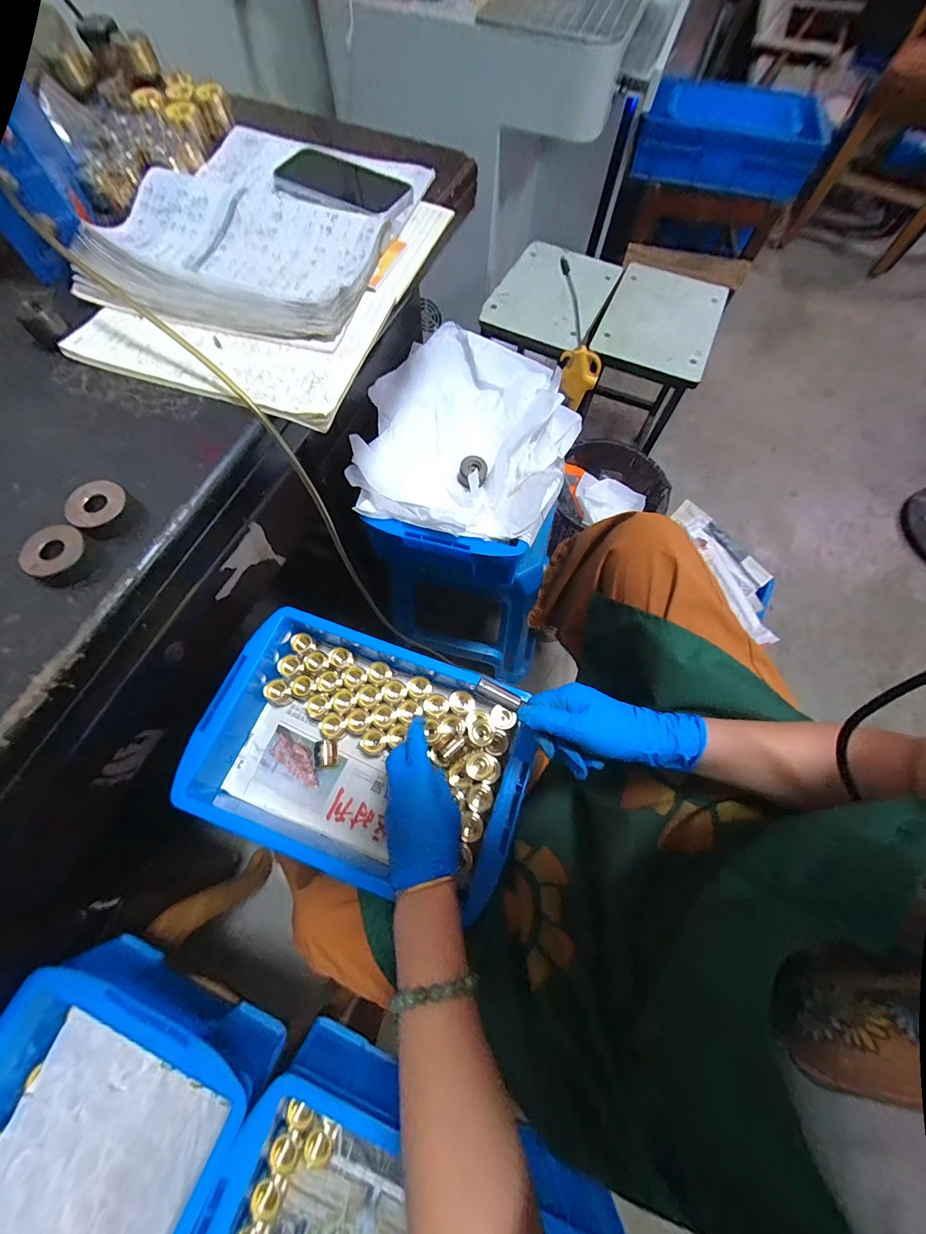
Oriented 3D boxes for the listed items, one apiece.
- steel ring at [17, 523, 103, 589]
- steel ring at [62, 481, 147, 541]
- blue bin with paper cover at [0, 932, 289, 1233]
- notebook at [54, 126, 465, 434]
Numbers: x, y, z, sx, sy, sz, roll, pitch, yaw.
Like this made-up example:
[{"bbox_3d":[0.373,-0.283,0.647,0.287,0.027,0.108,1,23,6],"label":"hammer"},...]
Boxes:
[{"bbox_3d":[-0.279,-0.043,0.278,0.035,0.017,0.039,29,71,8],"label":"steel ring"},{"bbox_3d":[-0.265,-0.079,0.295,0.042,0.015,0.040,1,69,-2],"label":"steel ring"},{"bbox_3d":[-0.366,0.521,0.346,0.255,0.109,0.346,25,70,6],"label":"blue bin with paper cover"},{"bbox_3d":[-0.195,-0.385,0.408,0.289,0.028,0.404,15,70,3],"label":"notebook"}]

